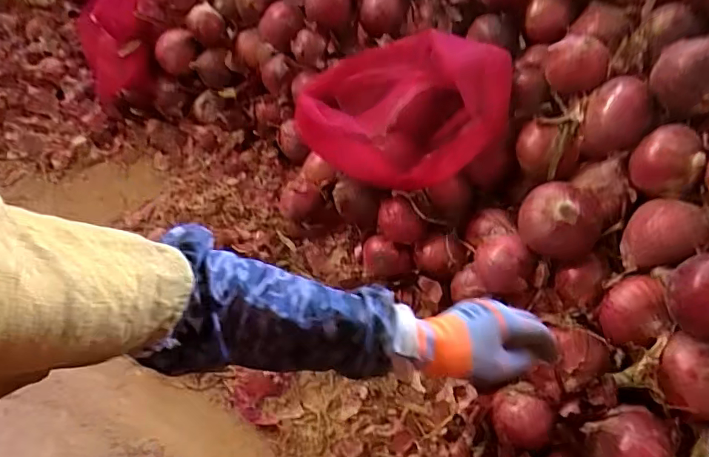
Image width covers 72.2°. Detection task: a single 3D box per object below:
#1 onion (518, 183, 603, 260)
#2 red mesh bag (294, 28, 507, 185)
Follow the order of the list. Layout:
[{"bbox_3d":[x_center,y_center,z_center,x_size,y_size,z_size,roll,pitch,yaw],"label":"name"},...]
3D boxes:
[{"bbox_3d":[0.244,-0.009,0.576,0.089,0.088,0.073,5,59,6],"label":"onion"},{"bbox_3d":[0.058,-0.173,0.686,0.294,0.133,0.191,15,60,12],"label":"red mesh bag"}]

